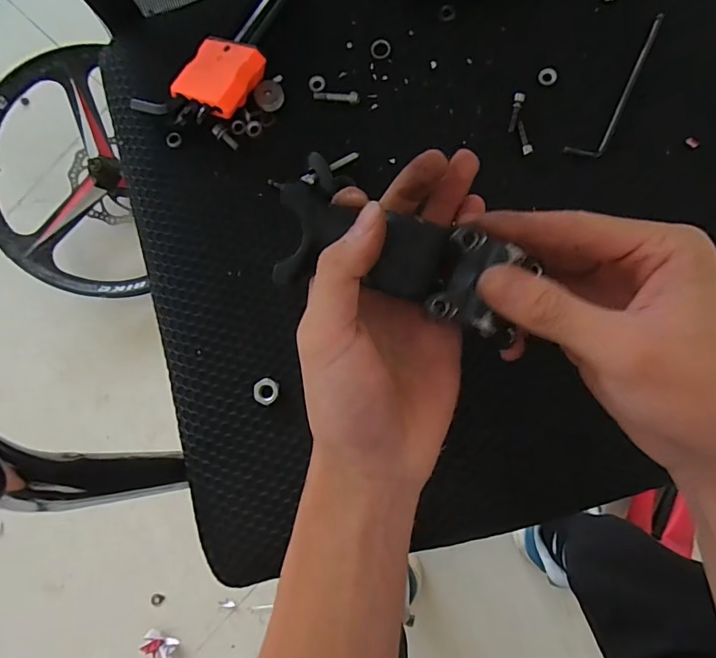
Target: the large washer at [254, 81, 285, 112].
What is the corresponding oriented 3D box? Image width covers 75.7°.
[{"bbox_3d":[-0.064,-0.170,0.335,0.020,0.006,0.021,0,86,5],"label":"large washer"}]

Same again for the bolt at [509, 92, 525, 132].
[{"bbox_3d":[0.108,-0.148,0.315,0.006,0.004,0.026,13,87,6],"label":"bolt"}]

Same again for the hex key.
[{"bbox_3d":[0.176,-0.163,0.307,0.021,0.006,0.112,30,89,7],"label":"hex key"}]

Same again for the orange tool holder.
[{"bbox_3d":[-0.097,-0.177,0.322,0.048,0.023,0.053,31,89,7],"label":"orange tool holder"}]

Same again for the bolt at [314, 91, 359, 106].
[{"bbox_3d":[-0.015,-0.169,0.333,0.034,0.004,0.009,12,87,6],"label":"bolt"}]

